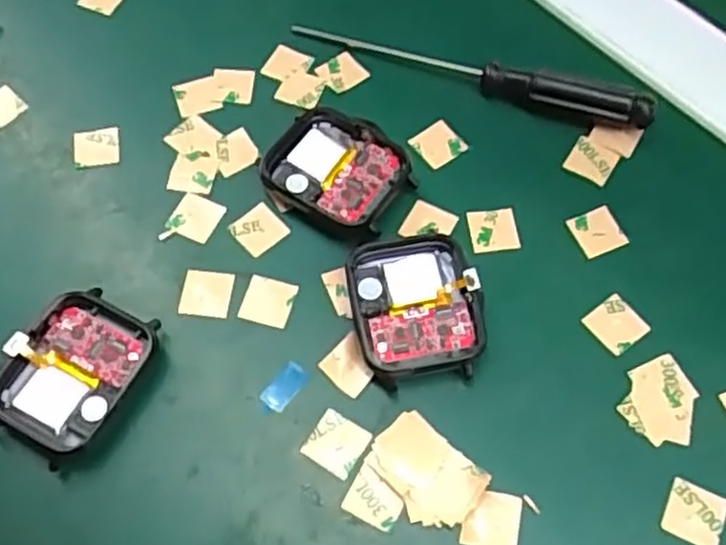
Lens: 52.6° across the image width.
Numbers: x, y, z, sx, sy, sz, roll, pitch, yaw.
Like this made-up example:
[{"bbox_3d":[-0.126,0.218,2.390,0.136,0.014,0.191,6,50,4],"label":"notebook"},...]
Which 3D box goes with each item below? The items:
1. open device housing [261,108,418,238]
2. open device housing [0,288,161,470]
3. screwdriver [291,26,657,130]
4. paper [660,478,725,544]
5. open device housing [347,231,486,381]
[{"bbox_3d":[-0.008,-0.033,0.245,0.045,0.012,0.036,29,67,14],"label":"open device housing"},{"bbox_3d":[-0.085,0.029,0.215,0.034,0.013,0.046,31,67,14],"label":"open device housing"},{"bbox_3d":[0.038,-0.074,0.263,0.131,0.016,0.010,21,65,10],"label":"screwdriver"},{"bbox_3d":[0.091,0.067,0.202,0.016,0.004,0.016,25,69,11],"label":"paper"},{"bbox_3d":[0.016,0.011,0.224,0.038,0.011,0.043,-4,64,-2],"label":"open device housing"}]

